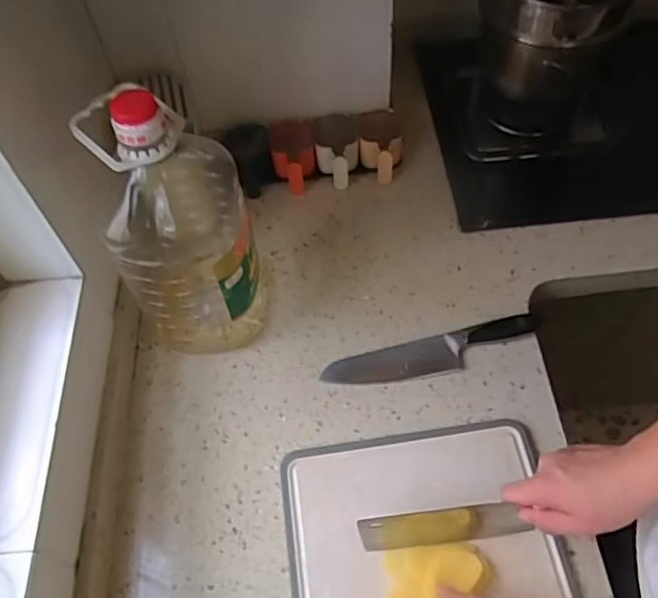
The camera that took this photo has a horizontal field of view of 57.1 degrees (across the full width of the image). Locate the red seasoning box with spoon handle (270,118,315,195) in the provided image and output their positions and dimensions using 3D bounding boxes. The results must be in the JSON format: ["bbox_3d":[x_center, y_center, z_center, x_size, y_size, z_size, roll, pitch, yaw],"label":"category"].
[{"bbox_3d":[-0.054,-0.218,0.928,0.066,0.067,0.101,-7,57,0],"label":"red seasoning box with spoon handle"}]

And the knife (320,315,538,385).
[{"bbox_3d":[0.133,0.066,0.767,0.278,0.028,0.051,-11,57,-3],"label":"knife"}]

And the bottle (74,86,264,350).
[{"bbox_3d":[-0.165,-0.082,0.689,0.138,0.341,0.153,-11,57,-3],"label":"bottle"}]

